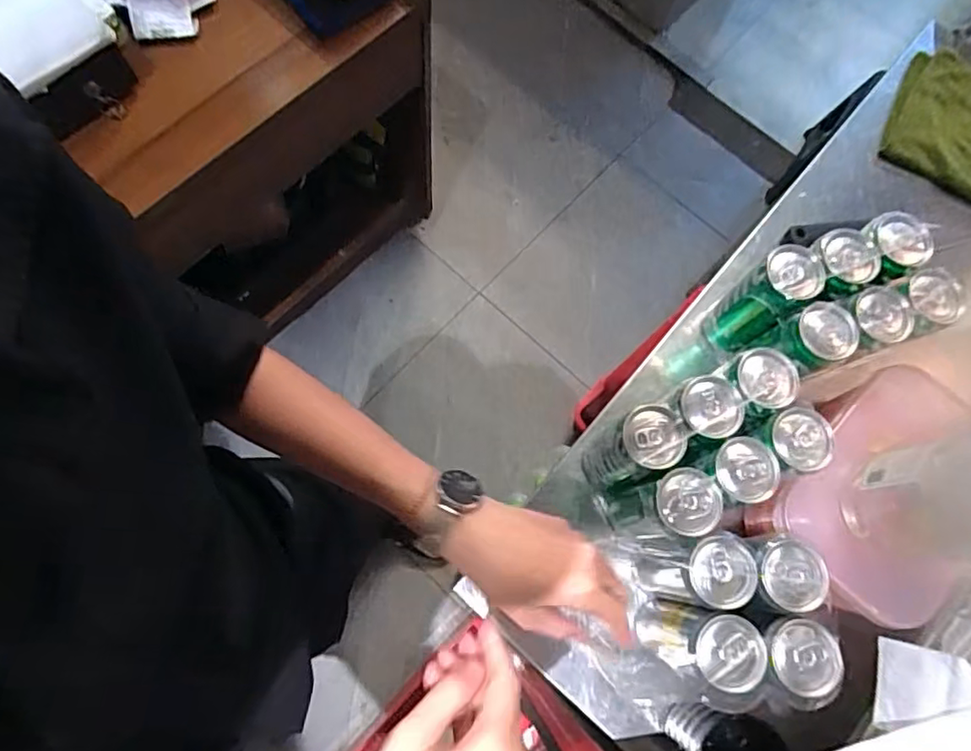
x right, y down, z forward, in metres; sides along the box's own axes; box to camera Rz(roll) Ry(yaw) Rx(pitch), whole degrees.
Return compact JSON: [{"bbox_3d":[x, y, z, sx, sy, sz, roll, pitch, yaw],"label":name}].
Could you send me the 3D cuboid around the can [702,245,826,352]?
[{"bbox_3d":[0.275,-0.073,0.605,0.054,0.136,0.056,-33,80,-12],"label":"can"}]

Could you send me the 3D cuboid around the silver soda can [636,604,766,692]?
[{"bbox_3d":[0.179,0.226,0.509,0.056,0.141,0.052,1,75,-5],"label":"silver soda can"}]

